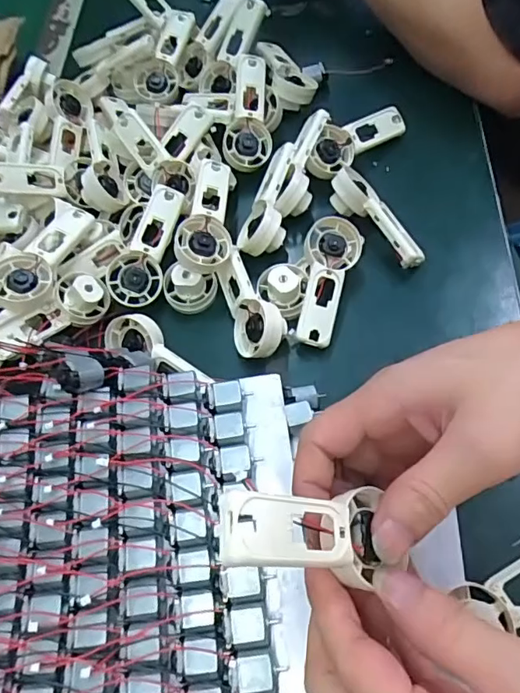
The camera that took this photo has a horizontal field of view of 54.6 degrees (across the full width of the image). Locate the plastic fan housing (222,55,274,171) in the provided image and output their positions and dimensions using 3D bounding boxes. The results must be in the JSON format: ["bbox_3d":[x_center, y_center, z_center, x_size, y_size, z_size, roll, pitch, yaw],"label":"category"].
[{"bbox_3d":[-0.009,-0.191,0.415,0.037,0.020,0.090,3,88,1],"label":"plastic fan housing"}]

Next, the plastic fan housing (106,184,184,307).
[{"bbox_3d":[-0.083,-0.076,0.376,0.037,0.018,0.094,20,86,11],"label":"plastic fan housing"}]

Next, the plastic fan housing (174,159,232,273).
[{"bbox_3d":[-0.041,-0.097,0.374,0.038,0.027,0.091,-3,64,6],"label":"plastic fan housing"}]

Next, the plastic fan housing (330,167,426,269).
[{"bbox_3d":[0.087,-0.099,0.376,0.029,0.027,0.092,-36,65,-10],"label":"plastic fan housing"}]

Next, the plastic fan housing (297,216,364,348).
[{"bbox_3d":[0.044,-0.049,0.353,0.038,0.024,0.092,13,67,14],"label":"plastic fan housing"}]

